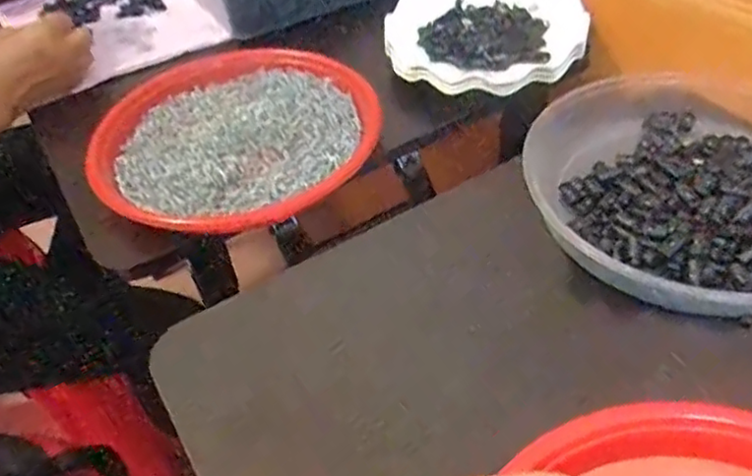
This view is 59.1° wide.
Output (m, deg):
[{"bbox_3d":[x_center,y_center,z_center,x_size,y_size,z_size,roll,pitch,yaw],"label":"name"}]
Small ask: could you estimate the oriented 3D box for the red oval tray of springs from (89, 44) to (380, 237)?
[{"bbox_3d":[-0.120,-0.098,0.572,0.227,0.030,0.220,-18,46,-12],"label":"red oval tray of springs"}]

